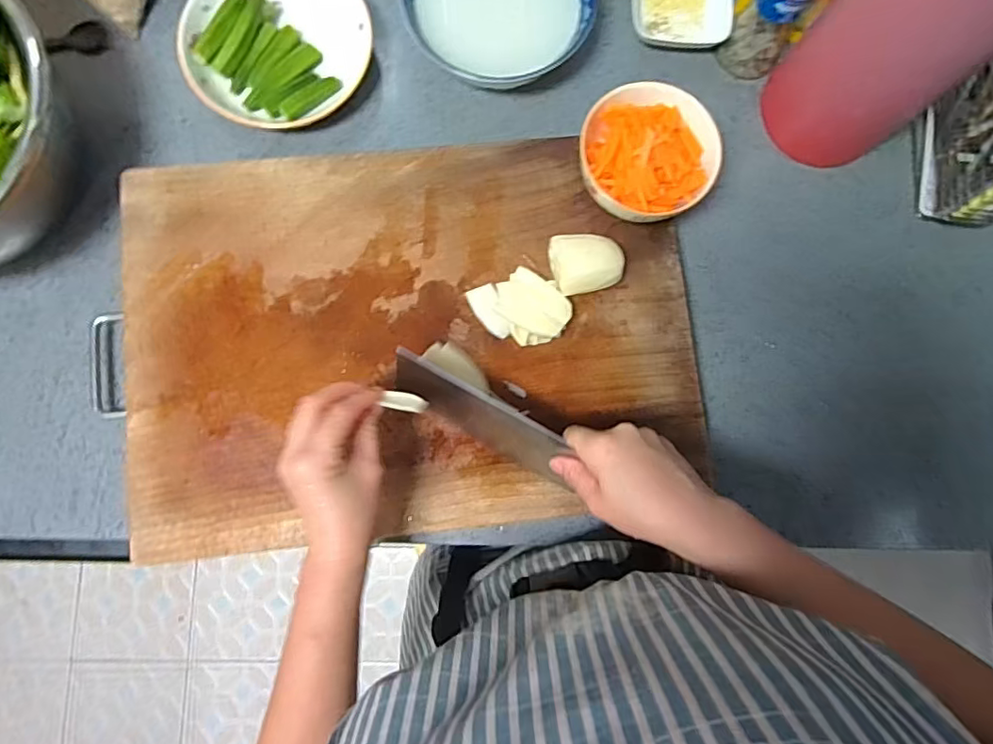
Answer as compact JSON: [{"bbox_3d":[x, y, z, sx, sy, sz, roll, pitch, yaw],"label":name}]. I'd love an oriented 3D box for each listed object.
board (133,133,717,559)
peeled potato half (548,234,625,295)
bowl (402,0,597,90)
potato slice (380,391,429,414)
[{"bbox_3d":[-0.073,-0.036,0.498,0.490,0.027,0.342,-6,83,-3],"label":"board"},{"bbox_3d":[0.080,-0.094,0.504,0.060,0.037,0.048,-5,84,-3],"label":"peeled potato half"},{"bbox_3d":[0.004,-0.361,0.555,0.173,0.051,0.147,9,83,-2],"label":"bowl"},{"bbox_3d":[-0.067,0.022,0.413,0.037,0.006,0.013,12,83,19],"label":"potato slice"}]

